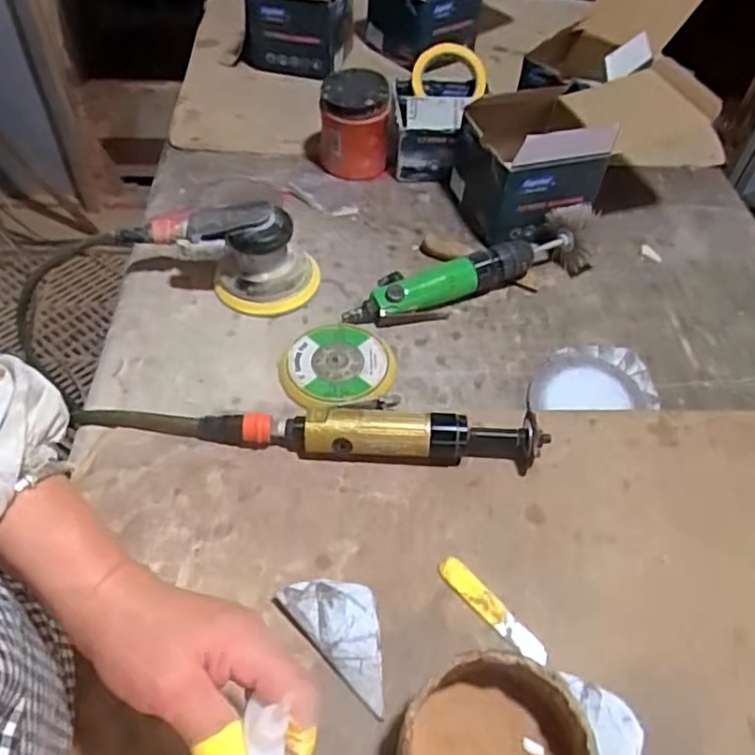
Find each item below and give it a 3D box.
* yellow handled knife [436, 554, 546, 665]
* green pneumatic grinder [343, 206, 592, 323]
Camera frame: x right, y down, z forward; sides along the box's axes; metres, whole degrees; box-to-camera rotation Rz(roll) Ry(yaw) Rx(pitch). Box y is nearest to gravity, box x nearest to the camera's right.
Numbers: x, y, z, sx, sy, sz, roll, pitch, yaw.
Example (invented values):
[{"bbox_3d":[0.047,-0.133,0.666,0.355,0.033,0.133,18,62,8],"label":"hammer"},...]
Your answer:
[{"bbox_3d":[0.089,0.180,0.508,0.103,0.009,0.020,40,59,23],"label":"yellow handled knife"},{"bbox_3d":[0.106,-0.126,0.731,0.303,0.063,0.073,-14,55,-14],"label":"green pneumatic grinder"}]

